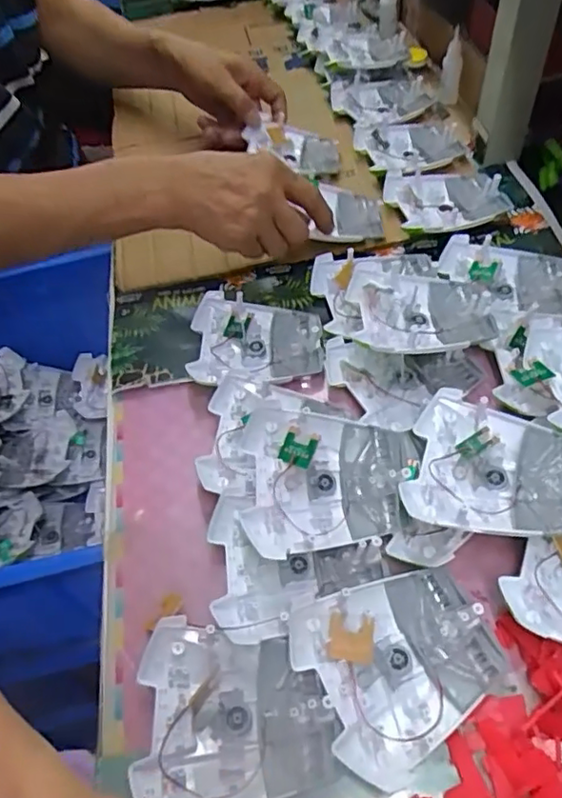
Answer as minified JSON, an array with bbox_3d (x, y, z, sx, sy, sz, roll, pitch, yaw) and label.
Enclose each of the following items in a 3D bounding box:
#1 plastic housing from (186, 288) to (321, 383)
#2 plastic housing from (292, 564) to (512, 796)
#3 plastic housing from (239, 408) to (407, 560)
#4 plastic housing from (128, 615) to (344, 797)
[{"bbox_3d":[-0.021,-0.050,0.505,0.110,0.022,0.100,-4,52,4],"label":"plastic housing"},{"bbox_3d":[0.068,0.145,0.334,0.106,0.017,0.092,-25,54,-12],"label":"plastic housing"},{"bbox_3d":[0.029,0.054,0.392,0.103,0.025,0.092,-1,67,-6],"label":"plastic housing"},{"bbox_3d":[-0.025,0.171,0.328,0.105,0.019,0.091,-6,52,2],"label":"plastic housing"}]

